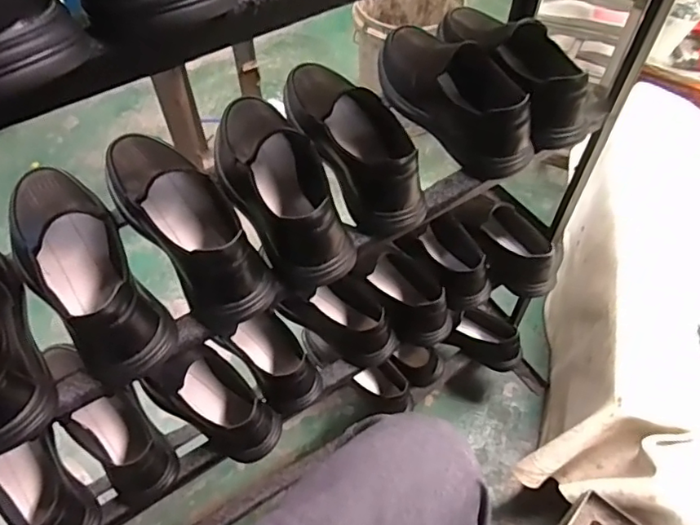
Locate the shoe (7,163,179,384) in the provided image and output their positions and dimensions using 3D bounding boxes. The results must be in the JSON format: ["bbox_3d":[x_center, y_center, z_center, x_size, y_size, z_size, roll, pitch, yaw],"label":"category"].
[{"bbox_3d":[-0.256,0.001,0.543,0.082,0.087,0.243,-30,59,-20],"label":"shoe"}]

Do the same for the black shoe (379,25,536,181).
[{"bbox_3d":[0.126,-0.219,0.681,0.101,0.095,0.254,-31,59,-20],"label":"black shoe"}]

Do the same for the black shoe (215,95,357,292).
[{"bbox_3d":[-0.078,-0.088,0.604,0.099,0.079,0.244,-20,56,-14],"label":"black shoe"}]

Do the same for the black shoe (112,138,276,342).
[{"bbox_3d":[-0.177,-0.046,0.575,0.074,0.084,0.254,-34,60,-22],"label":"black shoe"}]

